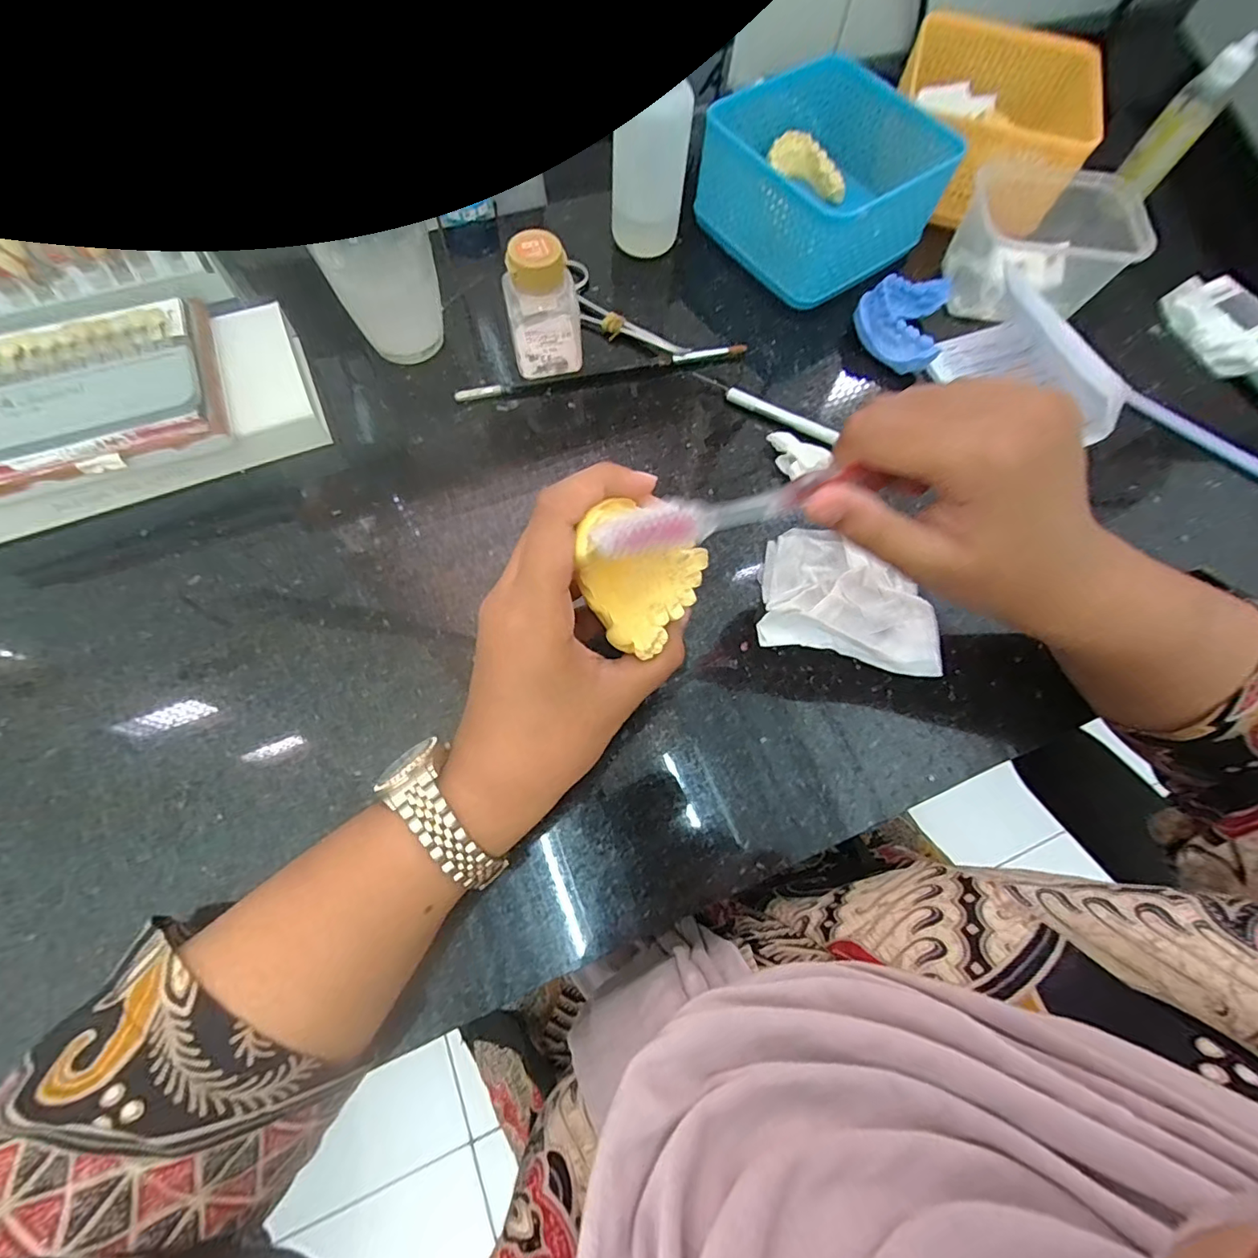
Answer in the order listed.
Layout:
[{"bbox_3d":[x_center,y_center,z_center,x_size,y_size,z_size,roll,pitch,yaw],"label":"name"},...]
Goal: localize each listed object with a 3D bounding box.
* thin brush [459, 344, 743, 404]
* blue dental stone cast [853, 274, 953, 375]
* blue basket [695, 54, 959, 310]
[{"bbox_3d":[-0.015,-0.167,0.347,0.190,0.008,0.012,-14,71,-7],"label":"thin brush"},{"bbox_3d":[0.182,-0.208,0.359,0.057,0.031,0.064,23,71,6],"label":"blue dental stone cast"},{"bbox_3d":[0.127,-0.306,0.375,0.114,0.064,0.129,-36,76,-14],"label":"blue basket"}]

